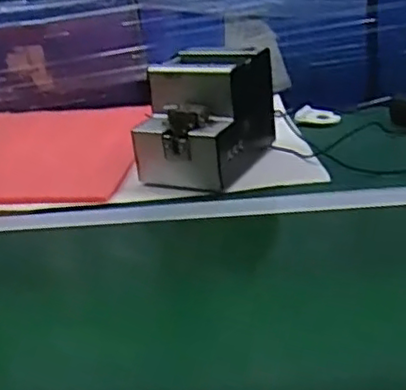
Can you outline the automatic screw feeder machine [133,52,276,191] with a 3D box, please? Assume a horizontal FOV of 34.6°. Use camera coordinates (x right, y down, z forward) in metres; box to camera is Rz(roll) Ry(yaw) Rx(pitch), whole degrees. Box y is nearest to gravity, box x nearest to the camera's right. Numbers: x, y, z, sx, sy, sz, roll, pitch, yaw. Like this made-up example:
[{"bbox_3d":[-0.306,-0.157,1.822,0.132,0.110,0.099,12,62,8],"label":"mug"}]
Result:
[{"bbox_3d":[0.002,-0.109,0.881,0.131,0.141,0.177,9,28,26],"label":"automatic screw feeder machine"}]

